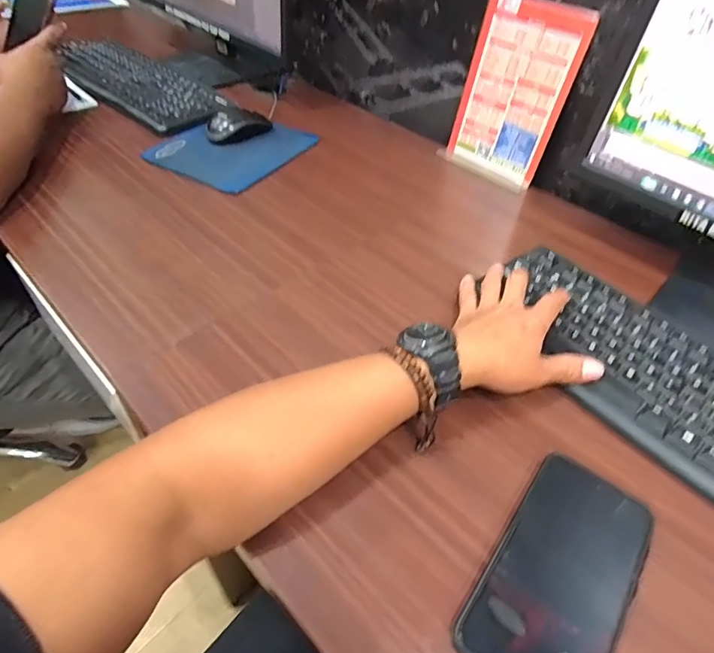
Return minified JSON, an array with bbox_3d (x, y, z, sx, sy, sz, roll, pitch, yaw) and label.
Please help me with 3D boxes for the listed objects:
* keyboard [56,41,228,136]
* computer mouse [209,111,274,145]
[{"bbox_3d":[-0.393,-0.433,0.801,0.422,0.024,0.155,36,54,26],"label":"keyboard"},{"bbox_3d":[-0.177,-0.303,0.689,0.096,0.034,0.047,-14,49,-17],"label":"computer mouse"}]

